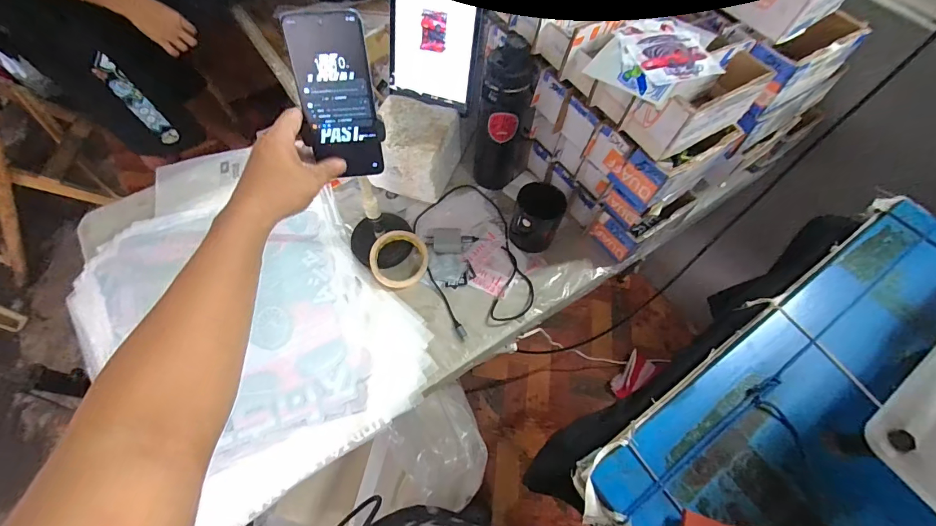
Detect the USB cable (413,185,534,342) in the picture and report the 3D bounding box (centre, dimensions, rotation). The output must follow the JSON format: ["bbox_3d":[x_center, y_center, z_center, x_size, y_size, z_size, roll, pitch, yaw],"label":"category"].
[{"bbox_3d":[0.003,-0.022,0.707,0.160,0.020,0.286,-16,63,-11],"label":"USB cable"}]

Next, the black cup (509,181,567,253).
[{"bbox_3d":[0.115,-0.074,0.685,0.076,0.097,0.074,1,61,-2],"label":"black cup"}]

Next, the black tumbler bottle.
[{"bbox_3d":[0.055,-0.234,0.685,0.078,0.269,0.078,8,61,2],"label":"black tumbler bottle"}]

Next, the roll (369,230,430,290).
[{"bbox_3d":[-0.115,-0.006,0.687,0.096,0.016,0.096,3,77,-11],"label":"roll"}]

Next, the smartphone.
[{"bbox_3d":[-0.138,-0.174,0.436,0.079,0.165,0.011,-13,36,-9],"label":"smartphone"}]

